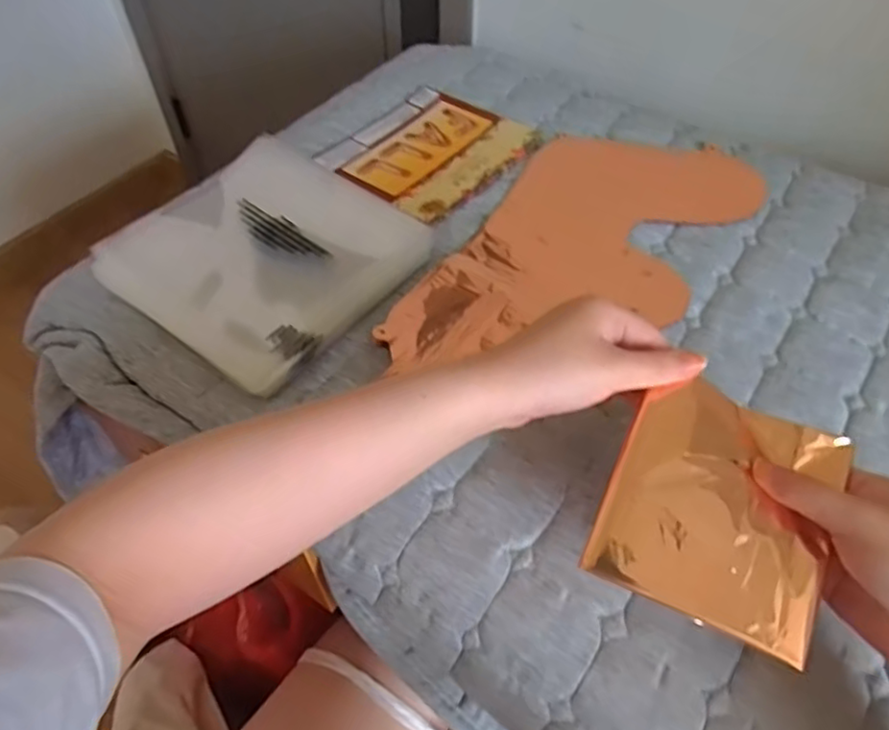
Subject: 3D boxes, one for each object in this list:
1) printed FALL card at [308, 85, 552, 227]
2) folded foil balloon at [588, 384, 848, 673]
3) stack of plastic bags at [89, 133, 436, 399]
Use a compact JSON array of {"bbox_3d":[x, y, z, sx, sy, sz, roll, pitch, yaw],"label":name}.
[{"bbox_3d":[-0.015,-0.233,0.688,0.169,0.011,0.197,33,60,25],"label":"printed FALL card"},{"bbox_3d":[0.157,0.079,0.365,0.118,0.016,0.128,22,74,17],"label":"folded foil balloon"},{"bbox_3d":[-0.157,-0.102,0.574,0.223,0.033,0.223,30,59,23],"label":"stack of plastic bags"}]

